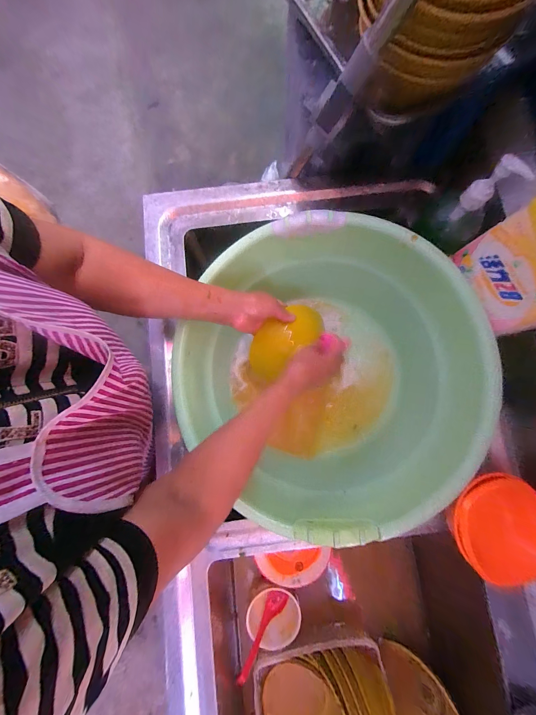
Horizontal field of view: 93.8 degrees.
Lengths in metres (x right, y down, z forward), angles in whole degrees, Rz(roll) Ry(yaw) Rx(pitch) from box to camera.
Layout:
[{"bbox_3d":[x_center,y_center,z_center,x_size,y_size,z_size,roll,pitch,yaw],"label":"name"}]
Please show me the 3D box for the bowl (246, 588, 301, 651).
[{"bbox_3d":[0.011,0.548,0.541,0.114,0.042,0.106,0,80,0],"label":"bowl"}]

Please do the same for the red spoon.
[{"bbox_3d":[-0.010,0.570,0.523,0.038,0.054,0.140,41,42,7],"label":"red spoon"}]

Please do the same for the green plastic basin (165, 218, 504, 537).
[{"bbox_3d":[0.091,0.031,0.444,0.437,0.219,0.468,0,80,0],"label":"green plastic basin"}]

